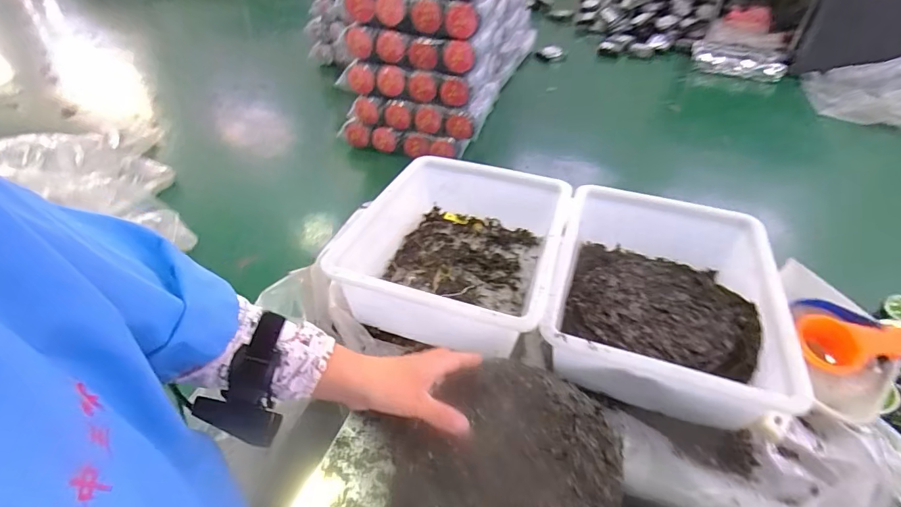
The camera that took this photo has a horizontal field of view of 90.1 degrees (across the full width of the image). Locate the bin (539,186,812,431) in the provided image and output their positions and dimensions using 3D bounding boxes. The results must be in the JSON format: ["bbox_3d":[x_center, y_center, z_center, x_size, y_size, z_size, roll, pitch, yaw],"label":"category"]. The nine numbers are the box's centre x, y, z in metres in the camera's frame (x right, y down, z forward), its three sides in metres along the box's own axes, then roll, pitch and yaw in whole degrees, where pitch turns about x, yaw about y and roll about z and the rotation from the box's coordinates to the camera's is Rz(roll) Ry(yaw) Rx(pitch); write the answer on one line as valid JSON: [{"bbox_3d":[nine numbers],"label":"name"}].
[{"bbox_3d":[0.292,0.051,0.643,0.276,0.109,0.362,14,44,13],"label":"bin"}]

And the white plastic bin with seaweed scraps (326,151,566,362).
[{"bbox_3d":[0.019,-0.014,0.692,0.275,0.131,0.363,13,44,12],"label":"white plastic bin with seaweed scraps"}]

